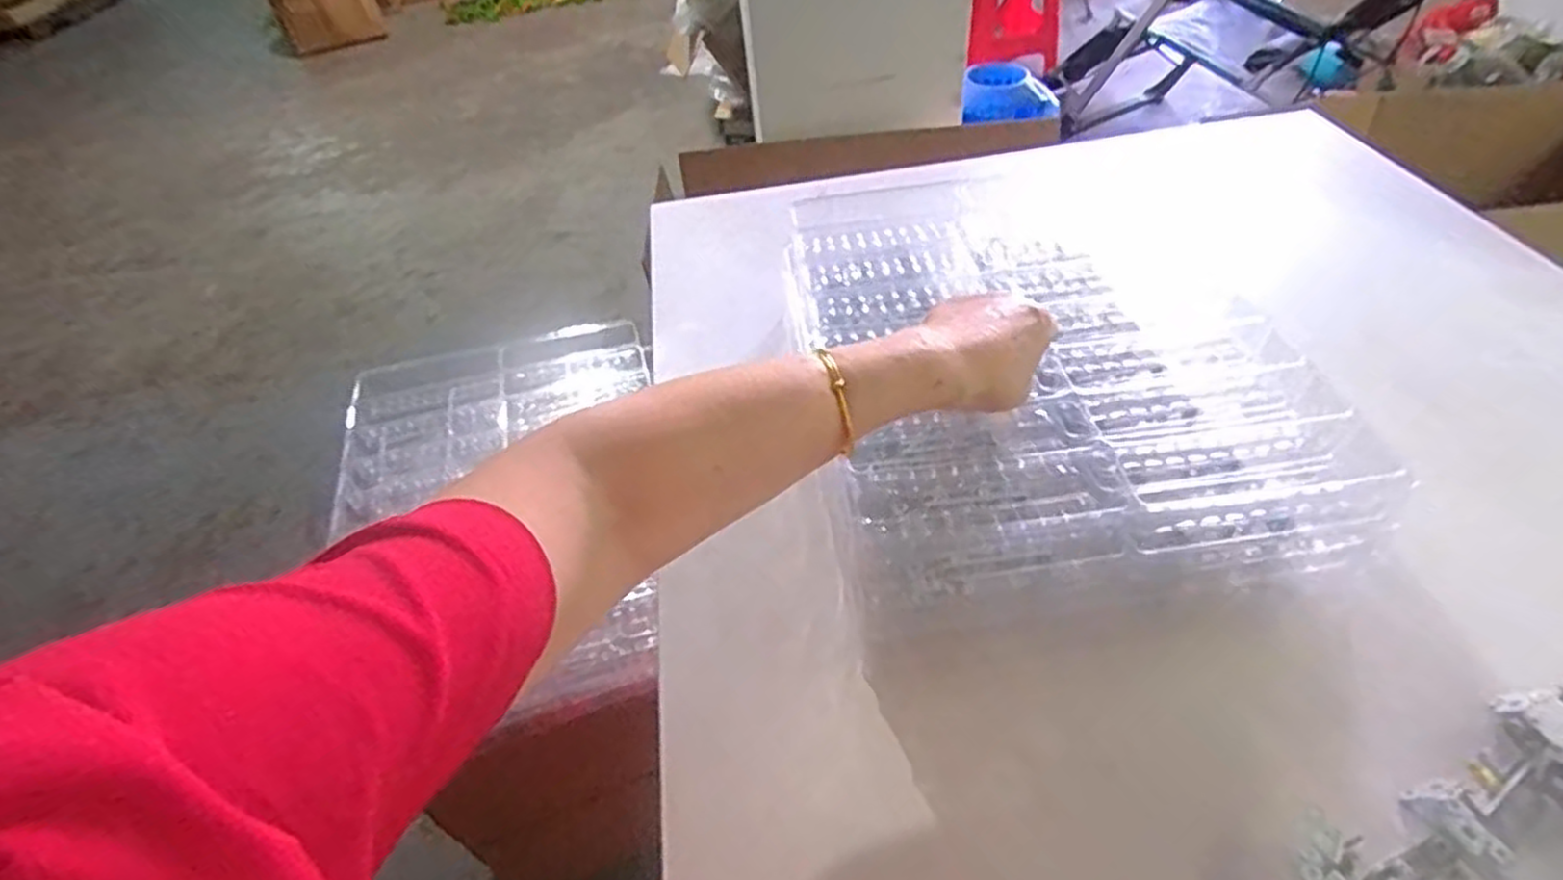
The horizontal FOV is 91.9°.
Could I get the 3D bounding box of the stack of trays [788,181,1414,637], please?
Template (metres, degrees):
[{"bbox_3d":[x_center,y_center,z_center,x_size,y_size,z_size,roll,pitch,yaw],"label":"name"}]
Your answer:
[{"bbox_3d":[0.199,-0.067,0.632,0.342,0.089,0.445,-8,43,-2],"label":"stack of trays"}]

